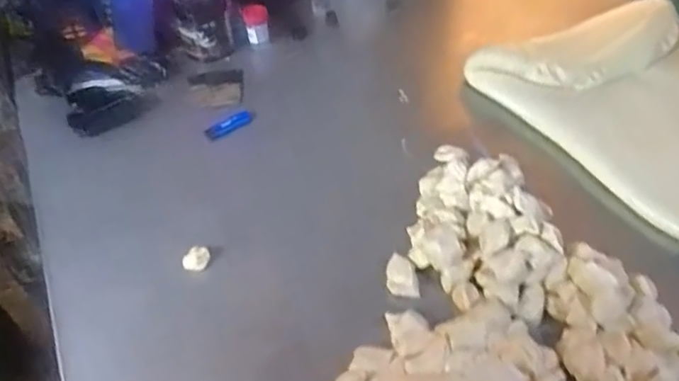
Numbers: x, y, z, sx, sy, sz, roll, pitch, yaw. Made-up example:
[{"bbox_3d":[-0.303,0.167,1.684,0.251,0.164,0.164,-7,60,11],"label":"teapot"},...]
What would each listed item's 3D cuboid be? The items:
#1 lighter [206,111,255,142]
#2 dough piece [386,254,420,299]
[{"bbox_3d":[-0.172,-0.104,0.891,0.084,0.013,0.028,-29,55,-22],"label":"lighter"},{"bbox_3d":[0.077,0.105,0.694,0.040,0.011,0.053,-3,75,6],"label":"dough piece"}]

